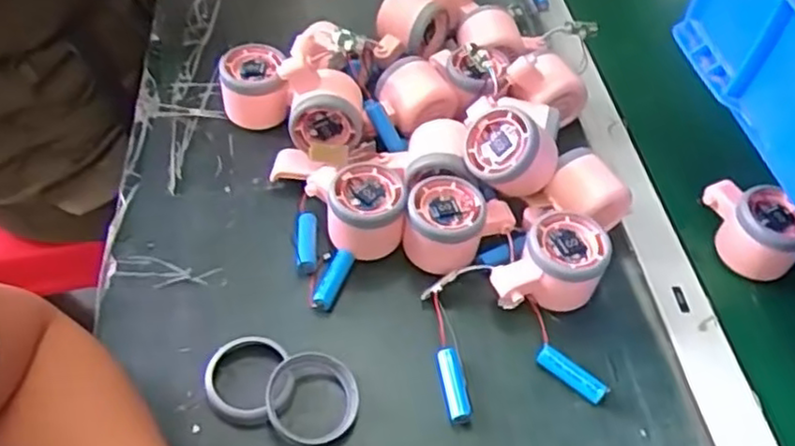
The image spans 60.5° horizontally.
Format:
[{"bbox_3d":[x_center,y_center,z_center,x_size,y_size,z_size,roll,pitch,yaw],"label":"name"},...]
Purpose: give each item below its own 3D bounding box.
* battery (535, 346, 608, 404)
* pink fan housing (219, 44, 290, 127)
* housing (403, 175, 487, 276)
[{"bbox_3d":[0.118,0.104,0.464,0.049,0.016,0.013,31,56,22],"label":"battery"},{"bbox_3d":[-0.124,-0.116,0.593,0.055,0.056,0.050,-8,51,-8],"label":"pink fan housing"},{"bbox_3d":[0.035,0.005,0.511,0.055,0.050,0.060,16,51,11],"label":"housing"}]

